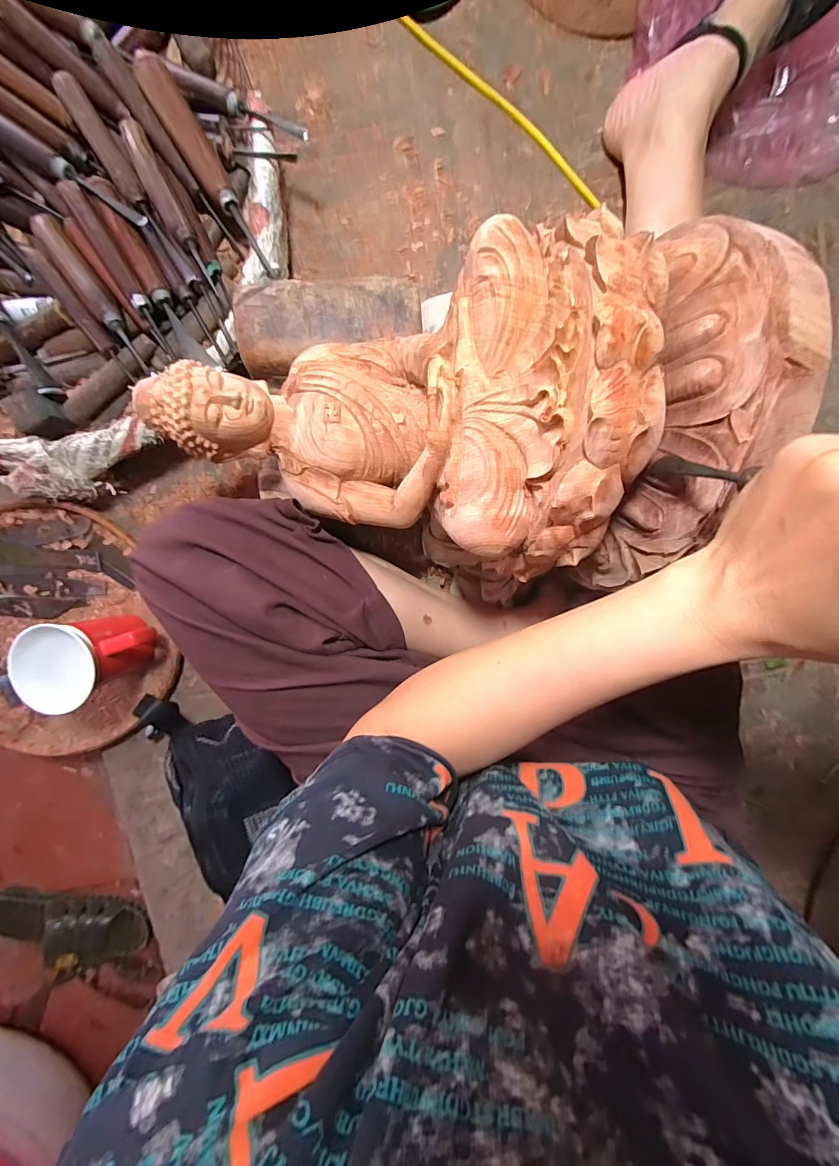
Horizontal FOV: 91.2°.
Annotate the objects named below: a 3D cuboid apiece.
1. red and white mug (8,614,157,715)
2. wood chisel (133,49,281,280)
[{"bbox_3d":[-0.348,0.077,0.452,0.124,0.114,0.084,-12,96,2],"label":"red and white mug"},{"bbox_3d":[-0.186,-0.373,0.365,0.024,0.024,0.184,-33,95,4],"label":"wood chisel"}]

